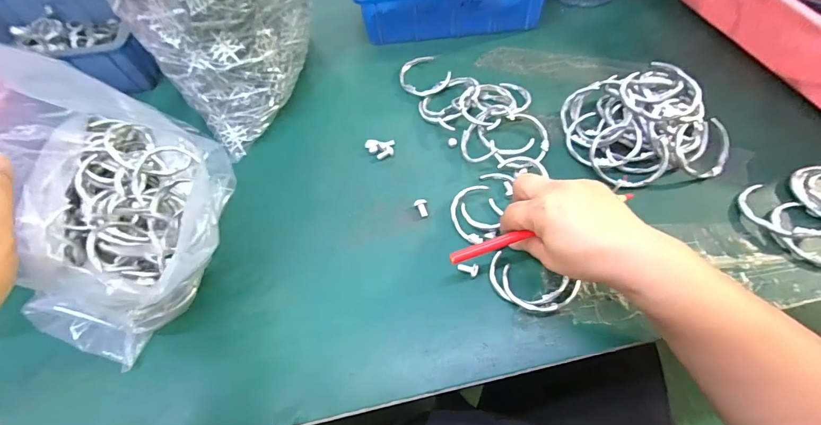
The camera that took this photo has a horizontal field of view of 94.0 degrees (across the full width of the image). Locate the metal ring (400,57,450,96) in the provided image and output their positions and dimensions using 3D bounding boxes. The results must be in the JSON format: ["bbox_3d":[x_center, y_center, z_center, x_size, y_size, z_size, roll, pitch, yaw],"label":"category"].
[{"bbox_3d":[0.014,-0.167,0.462,0.057,0.012,0.065,-30,66,-12],"label":"metal ring"}]

